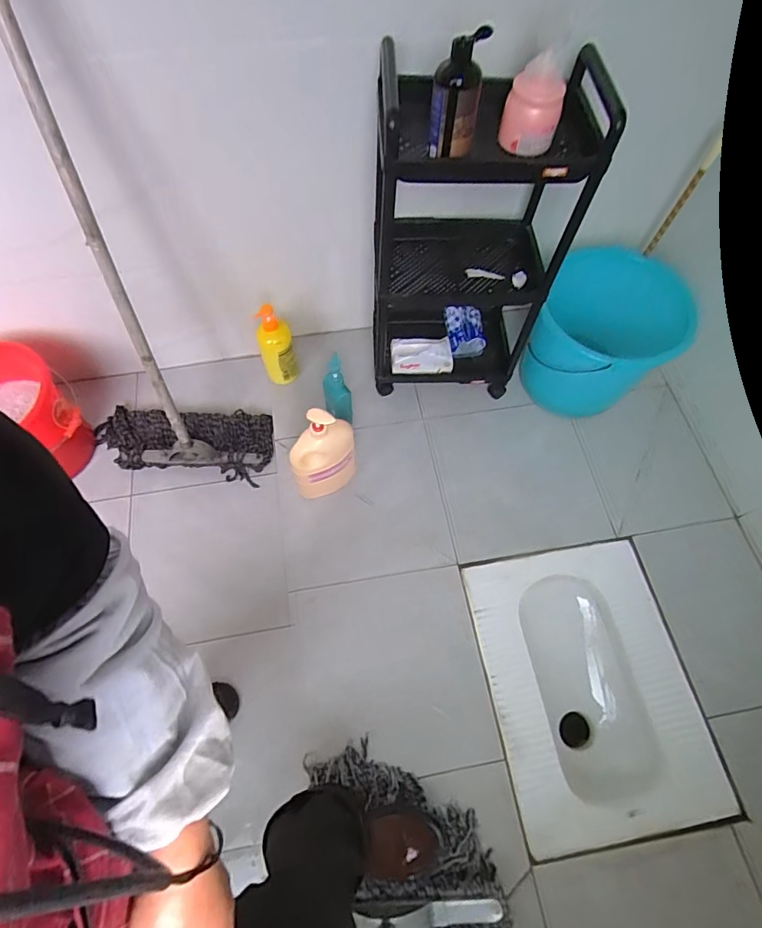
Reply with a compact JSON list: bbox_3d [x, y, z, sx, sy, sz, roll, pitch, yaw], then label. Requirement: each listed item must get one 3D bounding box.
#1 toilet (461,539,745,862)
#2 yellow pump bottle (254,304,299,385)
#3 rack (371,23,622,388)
[{"bbox_3d":[0.443,0.484,1.068,0.421,0.155,0.546,-9,65,-4],"label":"toilet"},{"bbox_3d":[-0.270,-0.300,1.226,0.084,0.203,0.079,-17,66,-8],"label":"yellow pump bottle"},{"bbox_3d":[0.181,-0.462,1.010,0.372,0.694,0.262,0,64,0],"label":"rack"}]

